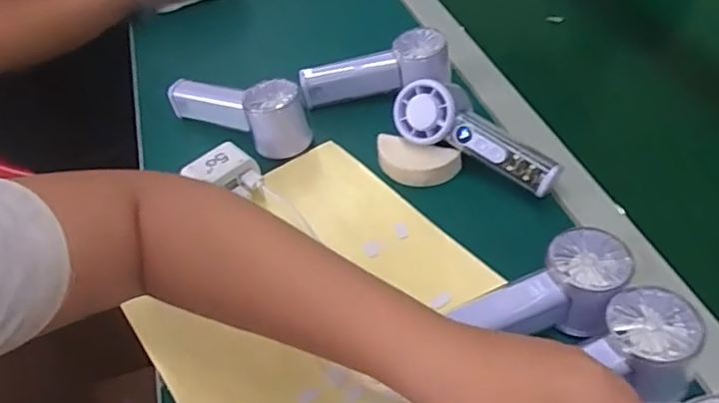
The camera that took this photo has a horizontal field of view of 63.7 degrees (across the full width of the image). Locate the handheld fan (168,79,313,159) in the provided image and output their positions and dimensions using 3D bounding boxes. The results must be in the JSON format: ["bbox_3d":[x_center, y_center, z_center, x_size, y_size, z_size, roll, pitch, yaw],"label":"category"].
[{"bbox_3d":[-0.120,-0.097,0.582,0.154,0.055,0.052,23,52,23],"label":"handheld fan"}]

